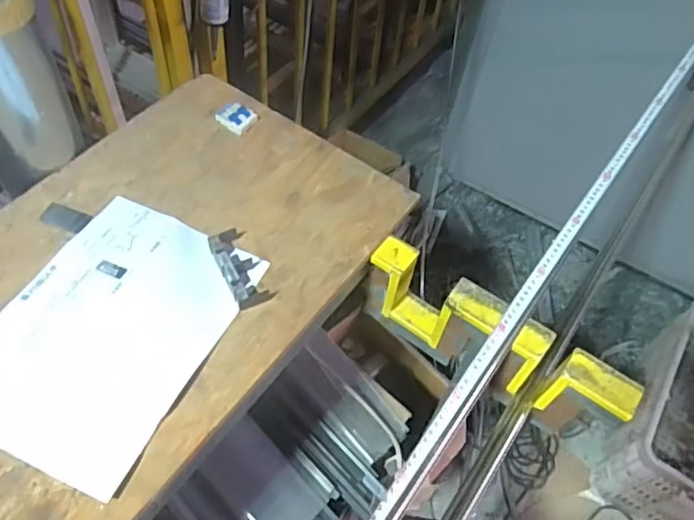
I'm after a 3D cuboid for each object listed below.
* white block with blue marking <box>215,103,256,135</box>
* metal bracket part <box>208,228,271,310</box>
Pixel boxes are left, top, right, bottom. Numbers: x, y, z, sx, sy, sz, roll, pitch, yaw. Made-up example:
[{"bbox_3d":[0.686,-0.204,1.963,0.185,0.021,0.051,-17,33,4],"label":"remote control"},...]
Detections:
[{"bbox_3d":[-0.149,-0.193,0.816,0.048,0.010,0.042,34,60,18],"label":"white block with blue marking"},{"bbox_3d":[-0.123,0.008,0.675,0.038,0.019,0.099,-24,60,-19],"label":"metal bracket part"}]

